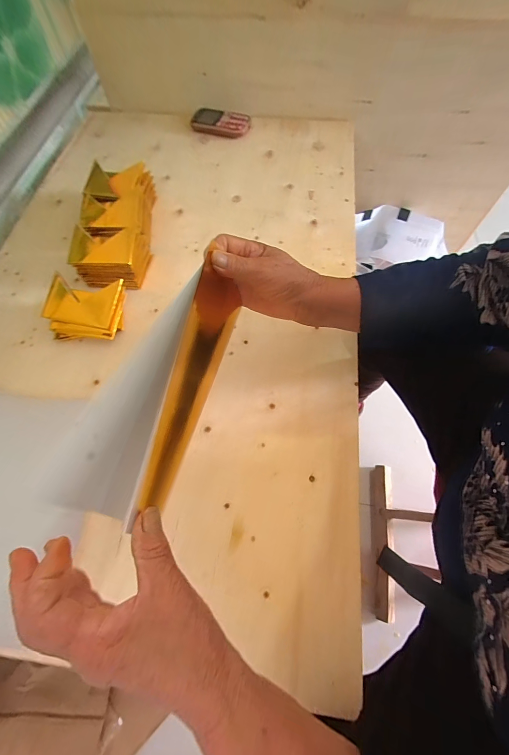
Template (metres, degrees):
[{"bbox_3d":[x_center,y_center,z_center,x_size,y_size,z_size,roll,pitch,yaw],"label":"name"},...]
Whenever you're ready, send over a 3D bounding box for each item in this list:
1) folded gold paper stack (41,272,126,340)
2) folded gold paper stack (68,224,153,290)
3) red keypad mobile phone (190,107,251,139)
[{"bbox_3d":[-0.247,-0.101,0.440,0.106,0.060,0.078,2,66,4],"label":"folded gold paper stack"},{"bbox_3d":[-0.231,-0.195,0.482,0.108,0.060,0.090,-4,66,1],"label":"folded gold paper stack"},{"bbox_3d":[-0.077,-0.571,0.662,0.127,0.027,0.064,13,67,7],"label":"red keypad mobile phone"}]

